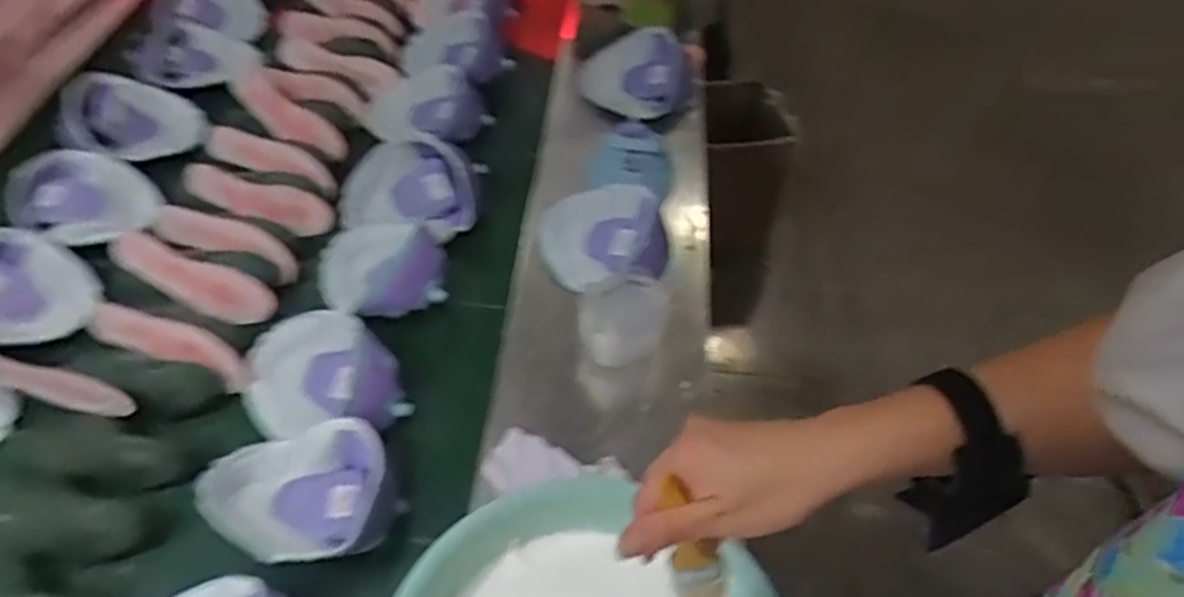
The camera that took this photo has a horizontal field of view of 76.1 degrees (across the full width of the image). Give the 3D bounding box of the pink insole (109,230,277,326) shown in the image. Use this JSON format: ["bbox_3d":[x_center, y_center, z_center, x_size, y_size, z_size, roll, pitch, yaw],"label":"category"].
[{"bbox_3d":[-0.483,-0.025,0.917,0.196,0.065,0.019,24,20,-7],"label":"pink insole"}]

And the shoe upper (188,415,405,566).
[{"bbox_3d":[-0.279,0.194,0.737,0.174,0.065,0.143,-6,51,-8],"label":"shoe upper"}]

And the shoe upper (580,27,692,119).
[{"bbox_3d":[0.071,-0.357,1.201,0.176,0.080,0.124,12,51,7],"label":"shoe upper"}]

